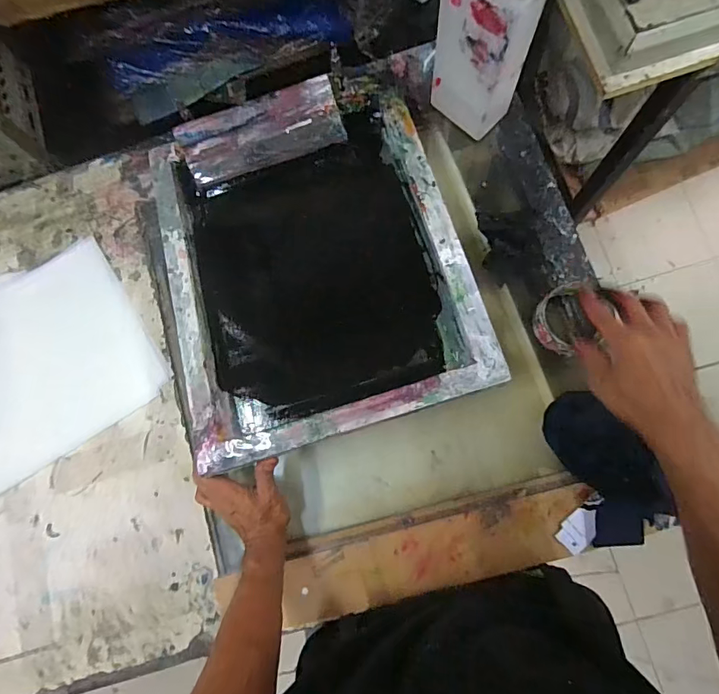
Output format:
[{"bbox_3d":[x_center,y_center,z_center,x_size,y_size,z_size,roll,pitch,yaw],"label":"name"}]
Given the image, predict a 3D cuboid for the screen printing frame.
[{"bbox_3d":[-0.070,-0.101,0.554,0.373,0.064,0.430,-17,72,2],"label":"screen printing frame"}]

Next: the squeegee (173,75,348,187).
[{"bbox_3d":[-0.133,-0.291,0.593,0.214,0.032,0.079,-17,120,3],"label":"squeegee"}]

